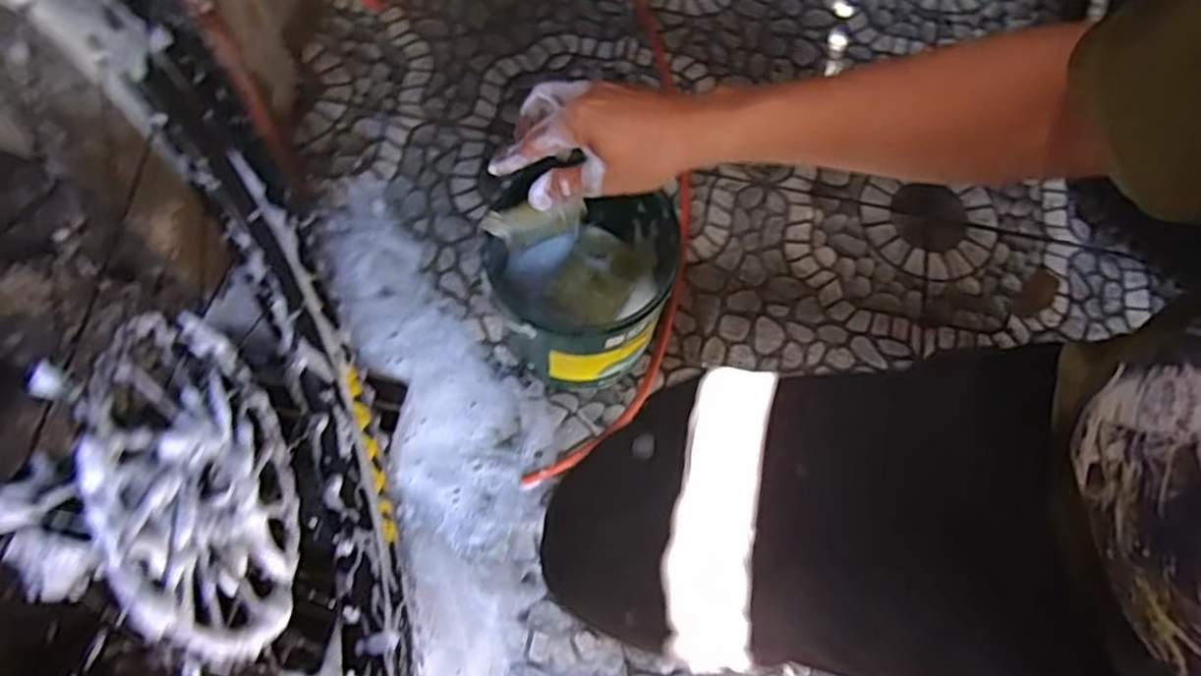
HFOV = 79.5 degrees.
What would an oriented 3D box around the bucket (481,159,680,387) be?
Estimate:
[{"bbox_3d":[-0.017,-0.052,0.703,0.151,0.204,0.160,1,71,-4],"label":"bucket"}]

